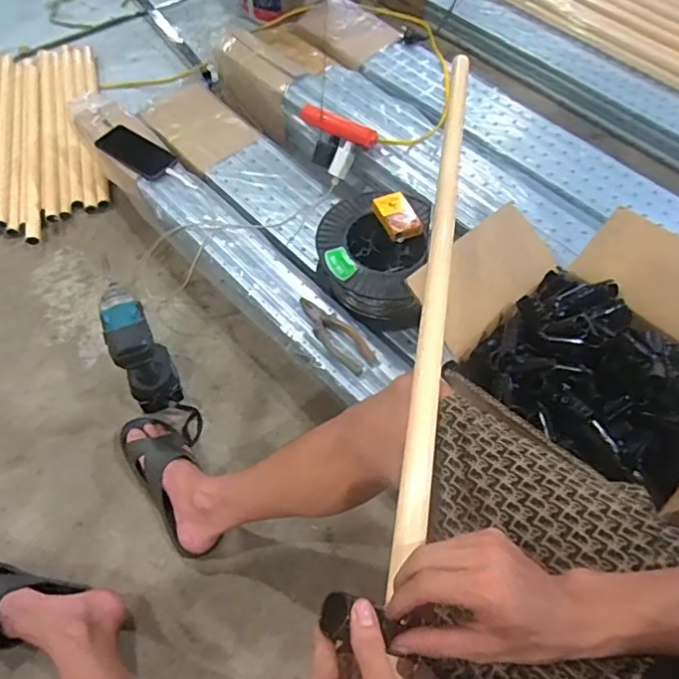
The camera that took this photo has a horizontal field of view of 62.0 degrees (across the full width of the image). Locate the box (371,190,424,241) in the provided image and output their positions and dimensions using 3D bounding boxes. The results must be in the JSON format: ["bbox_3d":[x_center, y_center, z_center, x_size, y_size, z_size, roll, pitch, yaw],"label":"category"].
[{"bbox_3d":[0.101,-0.214,0.991,0.059,0.023,0.090,-26,75,-6],"label":"box"}]

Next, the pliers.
[{"bbox_3d":[-0.010,-0.011,0.923,0.060,0.009,0.161,-37,67,-23],"label":"pliers"}]

